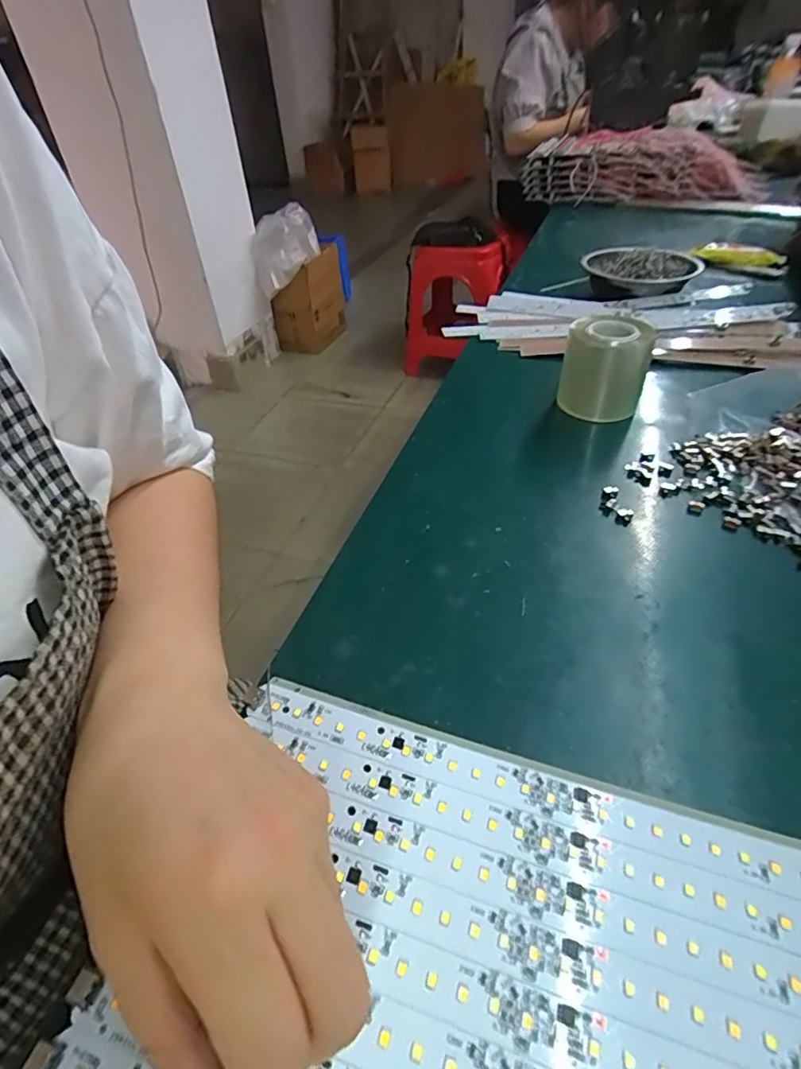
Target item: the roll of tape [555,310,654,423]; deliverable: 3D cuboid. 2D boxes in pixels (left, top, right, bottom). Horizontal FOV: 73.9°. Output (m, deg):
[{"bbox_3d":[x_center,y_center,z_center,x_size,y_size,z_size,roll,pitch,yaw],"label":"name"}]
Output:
[{"bbox_3d":[0.165,-0.133,0.434,0.061,0.074,0.061,-1,41,1],"label":"roll of tape"}]

